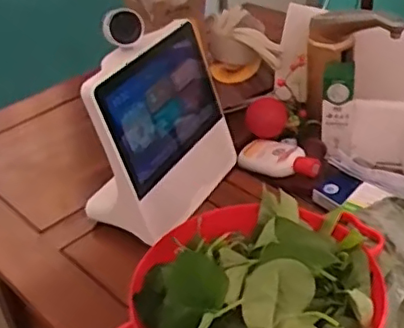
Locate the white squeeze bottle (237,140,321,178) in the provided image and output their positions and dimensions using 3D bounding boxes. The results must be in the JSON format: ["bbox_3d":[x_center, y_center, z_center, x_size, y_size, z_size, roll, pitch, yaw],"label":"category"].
[{"bbox_3d":[0.107,-0.005,0.840,0.124,0.043,0.049,25,45,37],"label":"white squeeze bottle"}]

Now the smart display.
[{"bbox_3d":[-0.050,-0.048,0.736,0.105,0.193,0.231,16,41,29],"label":"smart display"}]

